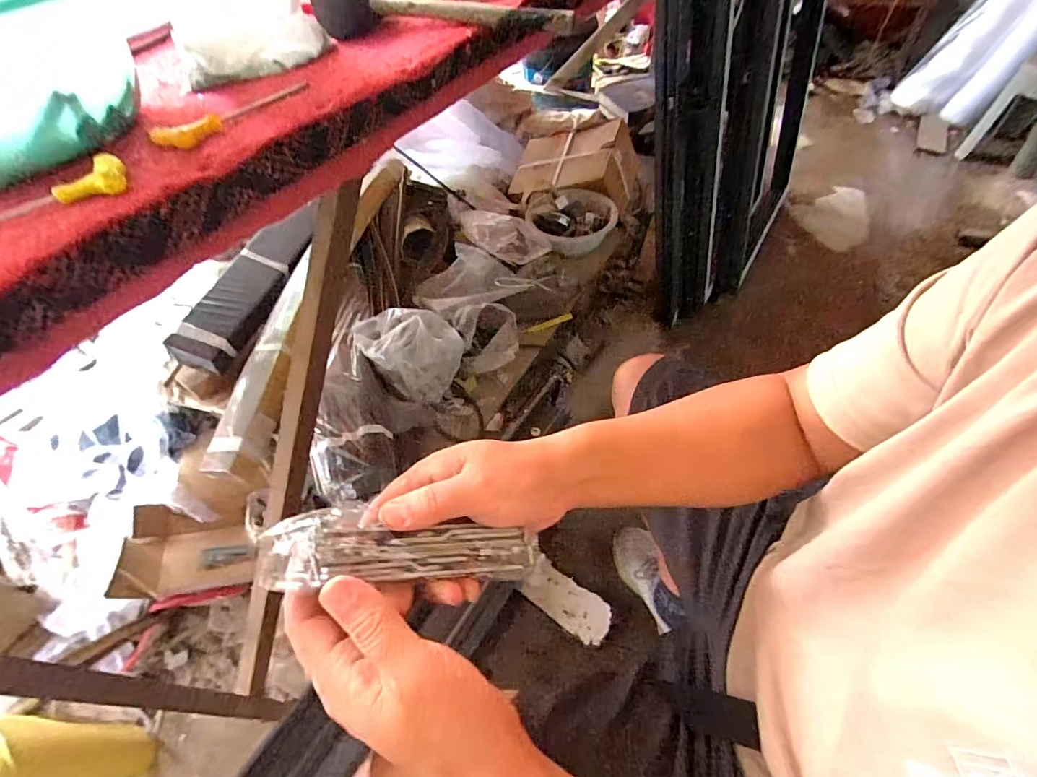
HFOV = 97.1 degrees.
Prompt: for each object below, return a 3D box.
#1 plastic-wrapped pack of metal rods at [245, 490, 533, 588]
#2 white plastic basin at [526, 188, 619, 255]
[{"bbox_3d":[-0.075,0.102,0.293,0.178,0.028,0.042,11,48,-20],"label":"plastic-wrapped pack of metal rods"},{"bbox_3d":[0.147,-0.477,1.290,0.288,0.086,0.242,-31,54,-18],"label":"white plastic basin"}]

